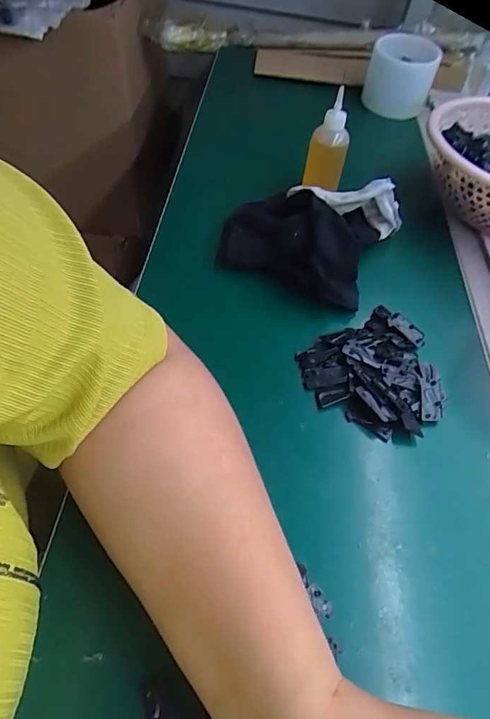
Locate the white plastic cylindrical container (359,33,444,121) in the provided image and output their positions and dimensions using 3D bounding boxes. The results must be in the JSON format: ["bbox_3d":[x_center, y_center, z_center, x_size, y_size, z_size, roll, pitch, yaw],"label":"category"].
[{"bbox_3d":[0.209,-0.382,0.632,0.088,0.080,0.070,12,52,5],"label":"white plastic cylindrical container"}]

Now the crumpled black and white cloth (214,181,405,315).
[{"bbox_3d":[0.055,-0.121,0.430,0.158,0.063,0.140,16,53,8],"label":"crumpled black and white cloth"}]

